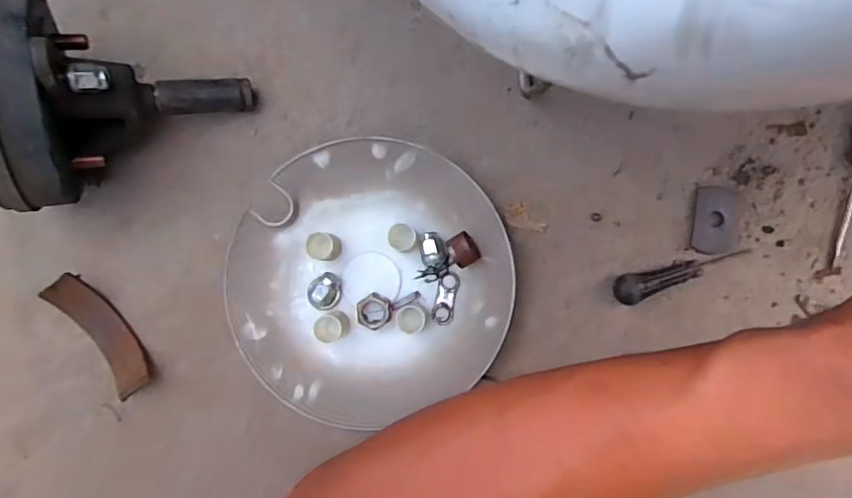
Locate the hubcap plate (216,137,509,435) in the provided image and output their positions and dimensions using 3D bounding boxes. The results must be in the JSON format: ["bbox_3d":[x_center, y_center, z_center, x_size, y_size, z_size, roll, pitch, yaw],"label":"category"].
[{"bbox_3d":[-0.051,0.028,0.512,0.239,0.029,0.240,0,86,3],"label":"hubcap plate"}]

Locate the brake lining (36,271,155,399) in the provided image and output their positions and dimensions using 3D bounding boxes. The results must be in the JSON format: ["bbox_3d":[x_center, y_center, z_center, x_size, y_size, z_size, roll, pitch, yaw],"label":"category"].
[{"bbox_3d":[-0.289,0.075,0.518,0.038,0.019,0.118,-36,95,-23],"label":"brake lining"}]

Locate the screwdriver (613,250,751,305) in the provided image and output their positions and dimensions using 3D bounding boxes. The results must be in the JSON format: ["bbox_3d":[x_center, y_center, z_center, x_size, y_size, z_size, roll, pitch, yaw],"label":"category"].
[{"bbox_3d":[0.226,0.025,0.506,0.122,0.021,0.026,-11,86,2],"label":"screwdriver"}]

